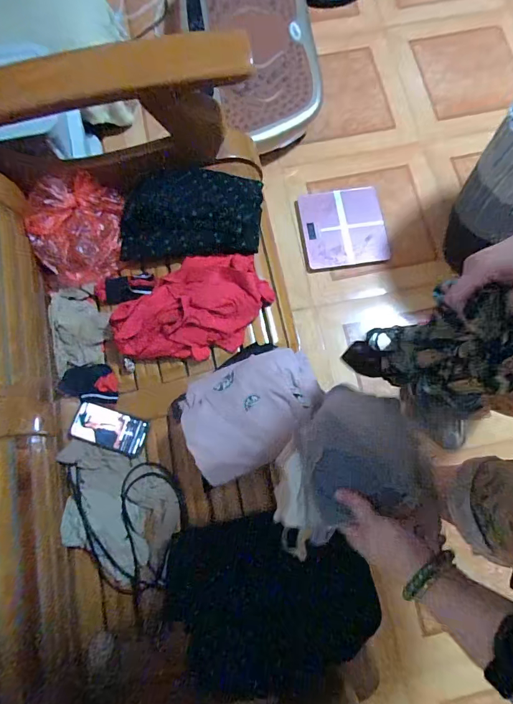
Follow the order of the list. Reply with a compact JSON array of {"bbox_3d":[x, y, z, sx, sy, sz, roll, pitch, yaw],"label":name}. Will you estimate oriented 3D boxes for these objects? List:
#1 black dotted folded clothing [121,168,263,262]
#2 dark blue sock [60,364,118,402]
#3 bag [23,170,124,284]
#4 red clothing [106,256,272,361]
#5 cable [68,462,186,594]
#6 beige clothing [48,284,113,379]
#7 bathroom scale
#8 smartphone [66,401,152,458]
[{"bbox_3d":[-0.143,-0.309,0.842,0.297,0.067,0.200,4,76,1],"label":"black dotted folded clothing"},{"bbox_3d":[-0.355,0.065,0.818,0.113,0.024,0.082,4,76,1],"label":"dark blue sock"},{"bbox_3d":[-0.392,-0.273,0.829,0.164,0.100,0.211,-2,77,0],"label":"bag"},{"bbox_3d":[-0.135,-0.086,0.788,0.324,0.056,0.196,-25,77,-6],"label":"red clothing"},{"bbox_3d":[-0.237,0.314,0.744,0.188,0.028,0.271,-25,77,-6],"label":"cable"},{"bbox_3d":[-0.385,-0.057,0.840,0.123,0.026,0.179,-15,76,-4],"label":"beige clothing"},{"bbox_3d":[0.271,-0.391,1.180,0.251,0.013,0.253,-7,76,-2],"label":"bathroom scale"},{"bbox_3d":[-0.304,0.160,0.792,0.150,0.011,0.078,16,76,4],"label":"smartphone"}]

